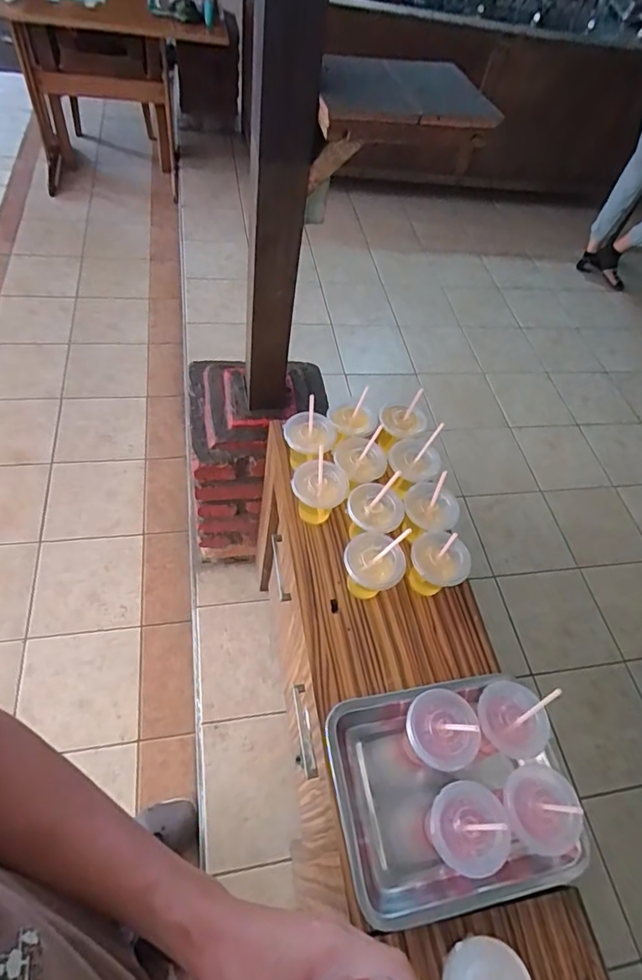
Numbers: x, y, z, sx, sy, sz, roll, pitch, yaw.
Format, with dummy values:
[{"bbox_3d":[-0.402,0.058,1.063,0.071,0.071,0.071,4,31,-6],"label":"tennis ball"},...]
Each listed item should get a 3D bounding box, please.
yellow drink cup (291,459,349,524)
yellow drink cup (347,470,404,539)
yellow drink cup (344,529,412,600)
[{"bbox_3d":[-0.005,0.007,0.876,0.092,0.103,0.083,9,54,-4],"label":"yellow drink cup"},{"bbox_3d":[0.087,0.037,0.837,0.085,0.123,0.082,5,55,-7],"label":"yellow drink cup"},{"bbox_3d":[0.082,0.108,0.793,0.088,0.151,0.084,5,55,-7],"label":"yellow drink cup"}]

